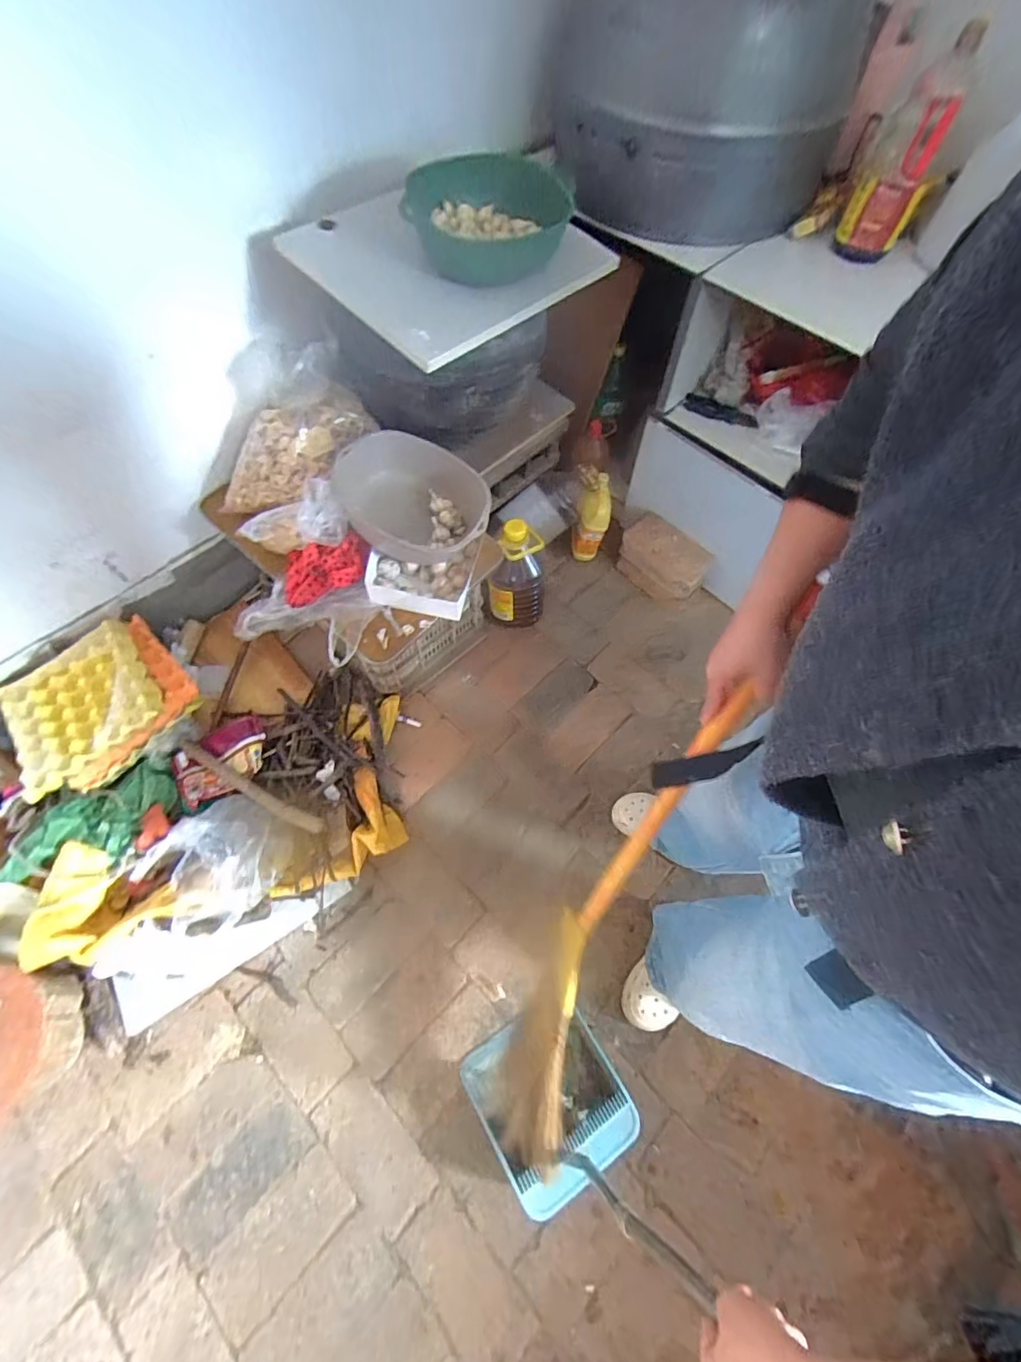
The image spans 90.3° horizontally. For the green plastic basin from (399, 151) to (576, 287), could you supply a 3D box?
[{"bbox_3d":[-0.040,-0.792,0.871,0.267,0.108,0.267,0,63,0],"label":"green plastic basin"}]

